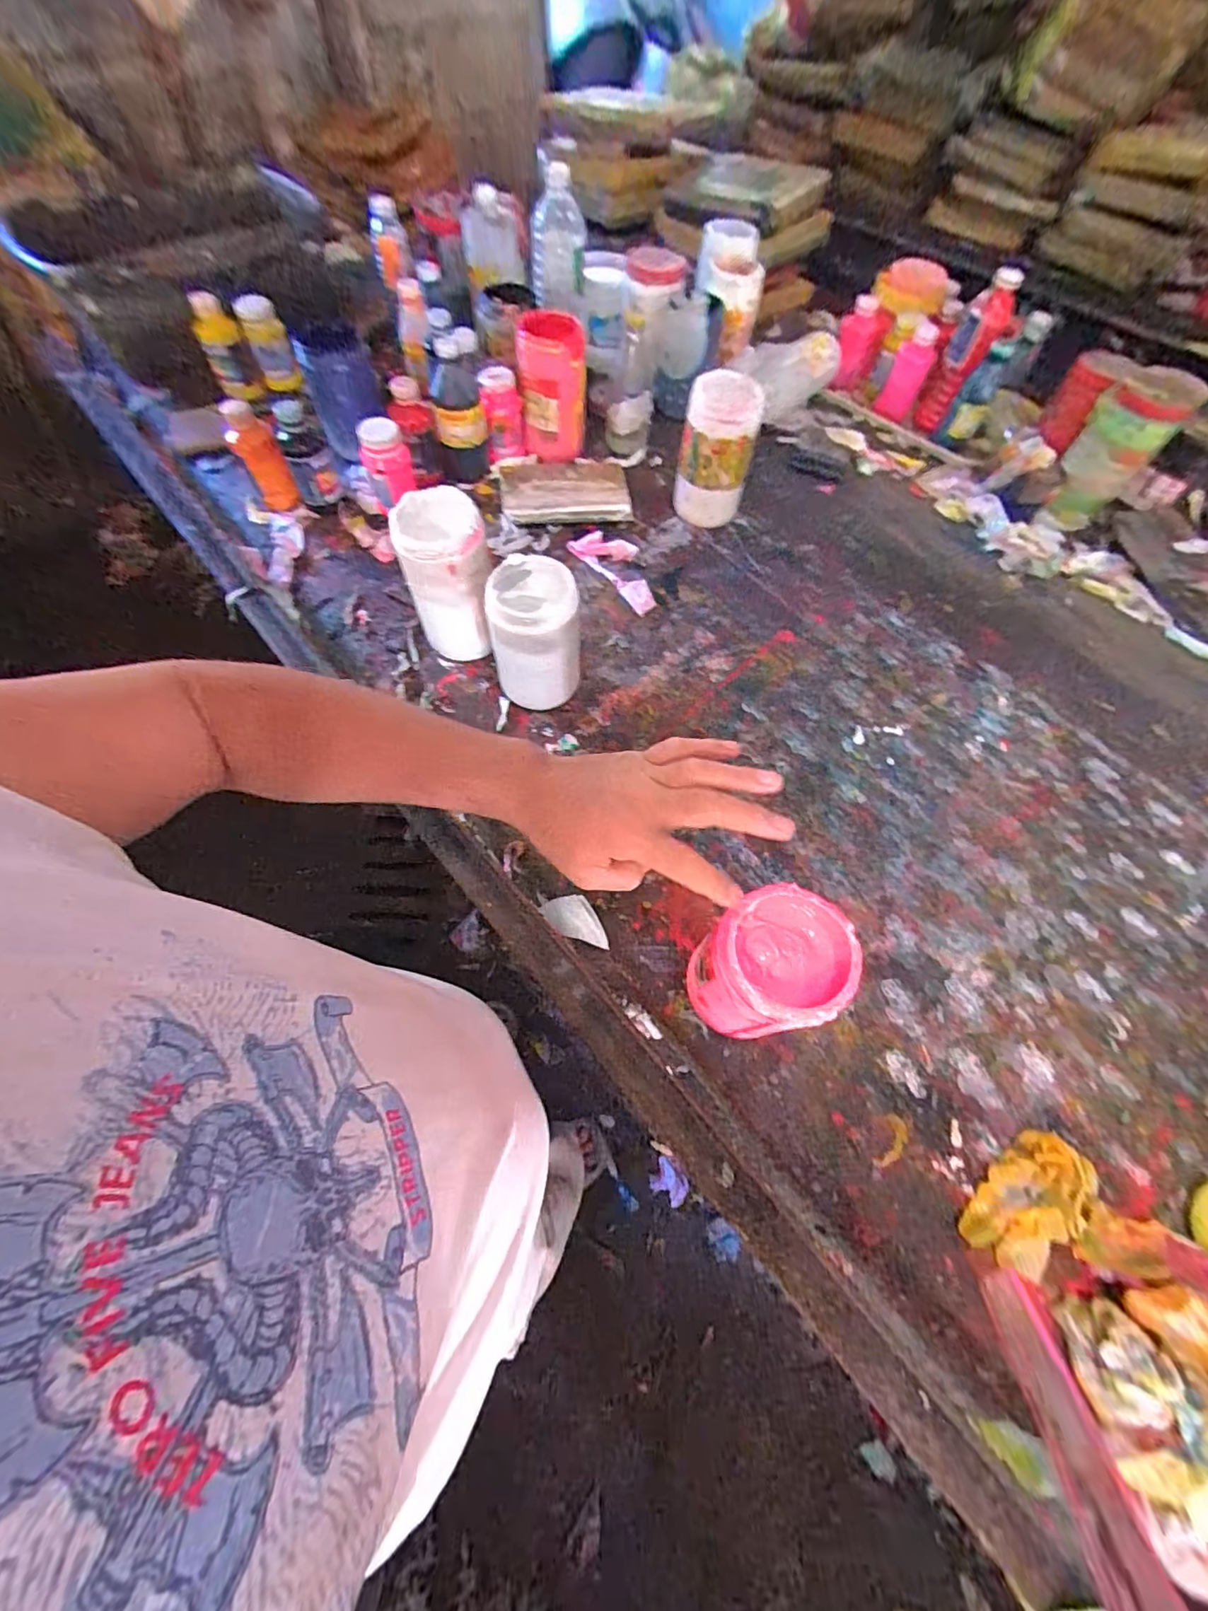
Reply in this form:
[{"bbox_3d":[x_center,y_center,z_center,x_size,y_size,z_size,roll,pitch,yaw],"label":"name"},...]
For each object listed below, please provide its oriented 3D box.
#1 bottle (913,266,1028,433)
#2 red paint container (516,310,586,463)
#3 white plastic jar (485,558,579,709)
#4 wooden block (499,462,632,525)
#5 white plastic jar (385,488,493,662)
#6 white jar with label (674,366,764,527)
[{"bbox_3d":[0.579,-0.715,0.886,0.078,0.193,0.078,30,66,13],"label":"bottle"},{"bbox_3d":[-0.078,-0.617,0.816,0.099,0.160,0.094,-2,64,-3],"label":"red paint container"},{"bbox_3d":[-0.075,-0.187,0.612,0.089,0.159,0.086,-4,64,-4],"label":"white plastic jar"},{"bbox_3d":[-0.058,-0.470,0.831,0.190,0.025,0.121,-3,64,-3],"label":"wooden block"},{"bbox_3d":[-0.177,-0.259,0.636,0.088,0.164,0.096,1,64,-1],"label":"white plastic jar"},{"bbox_3d":[0.157,-0.486,0.771,0.100,0.173,0.083,12,64,4],"label":"white jar with label"}]

